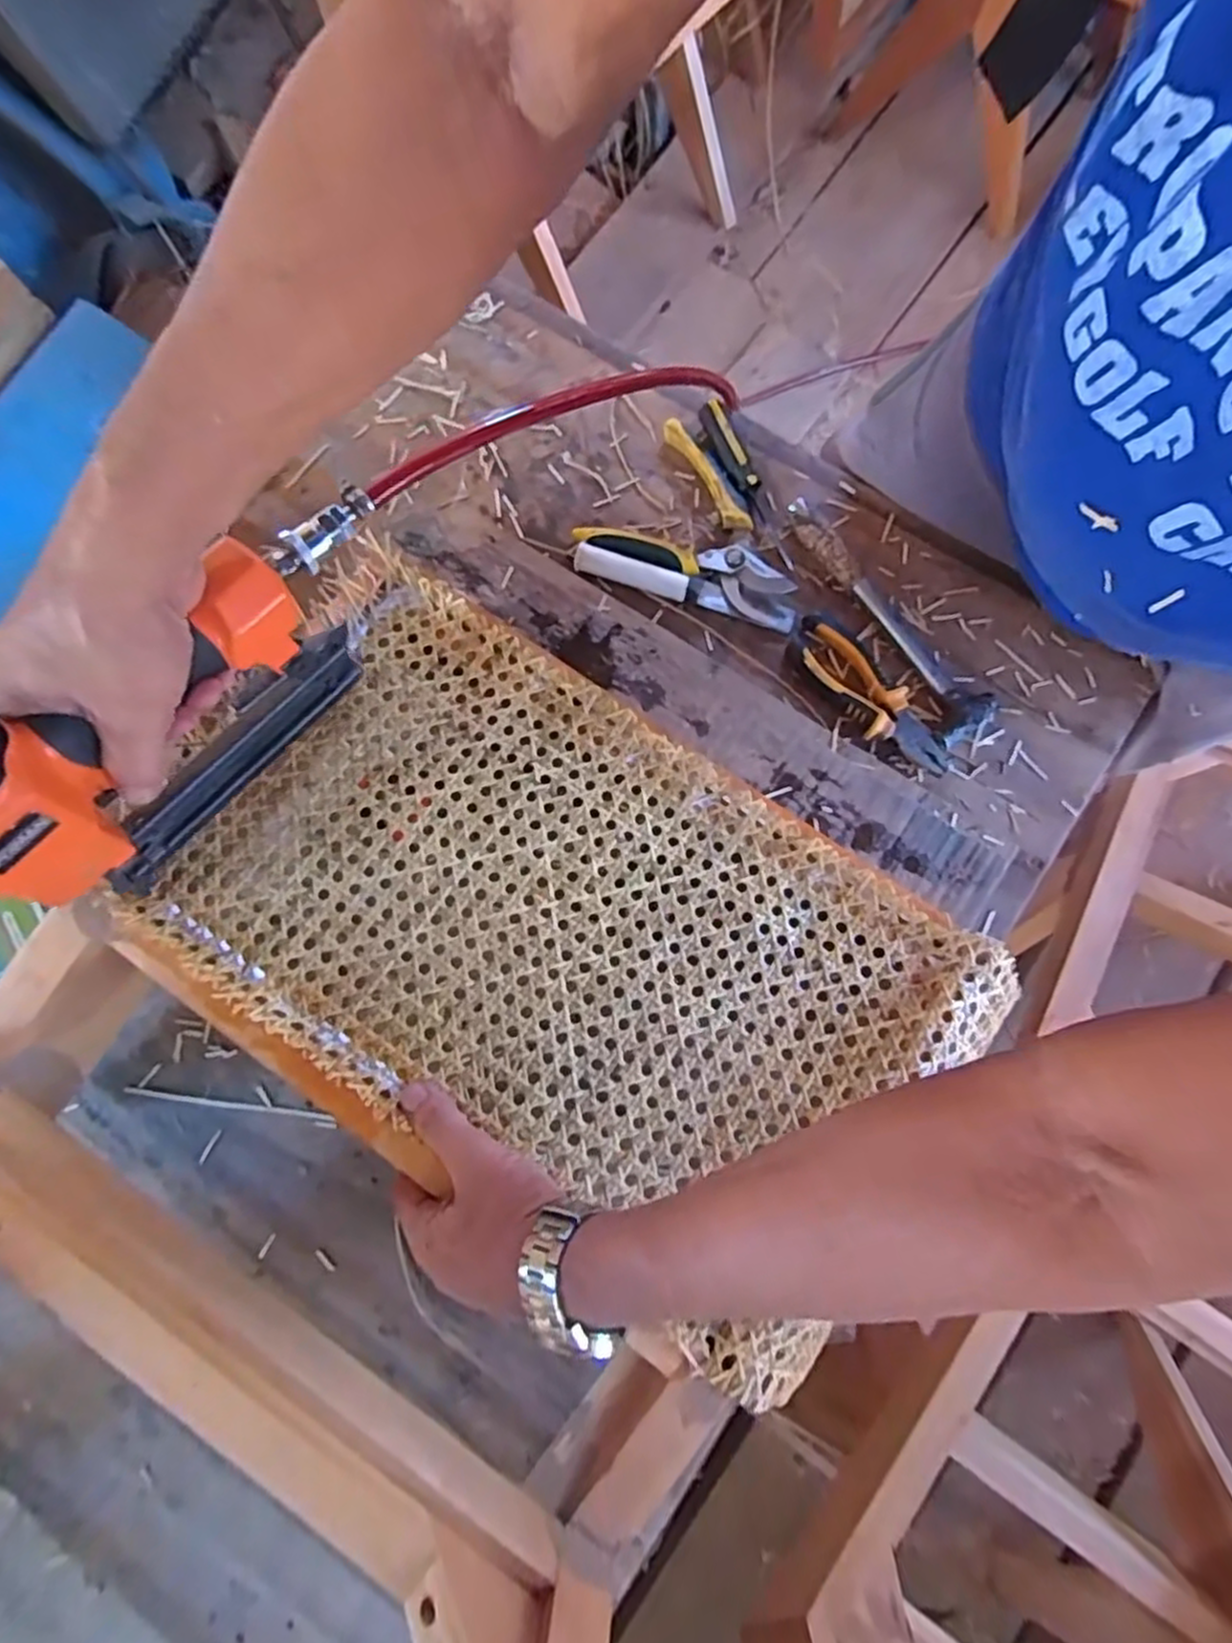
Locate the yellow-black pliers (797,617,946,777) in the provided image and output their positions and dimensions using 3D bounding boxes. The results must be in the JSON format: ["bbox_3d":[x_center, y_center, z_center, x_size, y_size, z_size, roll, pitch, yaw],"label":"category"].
[{"bbox_3d":[0.204,-0.102,0.578,0.044,0.020,0.162,-36,82,-6],"label":"yellow-black pliers"}]

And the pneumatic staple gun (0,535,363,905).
[{"bbox_3d":[-0.236,-0.053,0.371,0.051,0.166,0.190,36,82,6],"label":"pneumatic staple gun"}]

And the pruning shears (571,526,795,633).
[{"bbox_3d":[0.060,-0.211,0.599,0.185,0.017,0.056,16,80,3],"label":"pruning shears"}]

